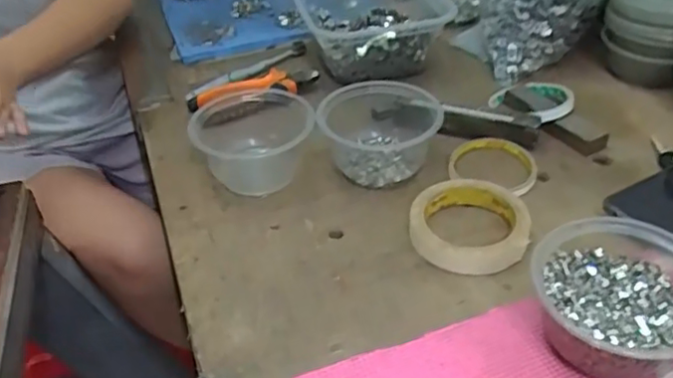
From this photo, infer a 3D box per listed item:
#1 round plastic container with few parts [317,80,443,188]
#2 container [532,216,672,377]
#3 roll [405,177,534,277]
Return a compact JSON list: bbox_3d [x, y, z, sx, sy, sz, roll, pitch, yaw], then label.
[{"bbox_3d":[0.044,-0.065,0.618,0.111,0.052,0.116,3,39,8],"label":"round plastic container with few parts"},{"bbox_3d":[0.192,0.076,0.423,0.109,0.055,0.116,-2,38,2],"label":"container"},{"bbox_3d":[0.113,0.029,0.537,0.098,0.021,0.095,-2,38,2],"label":"roll"}]

